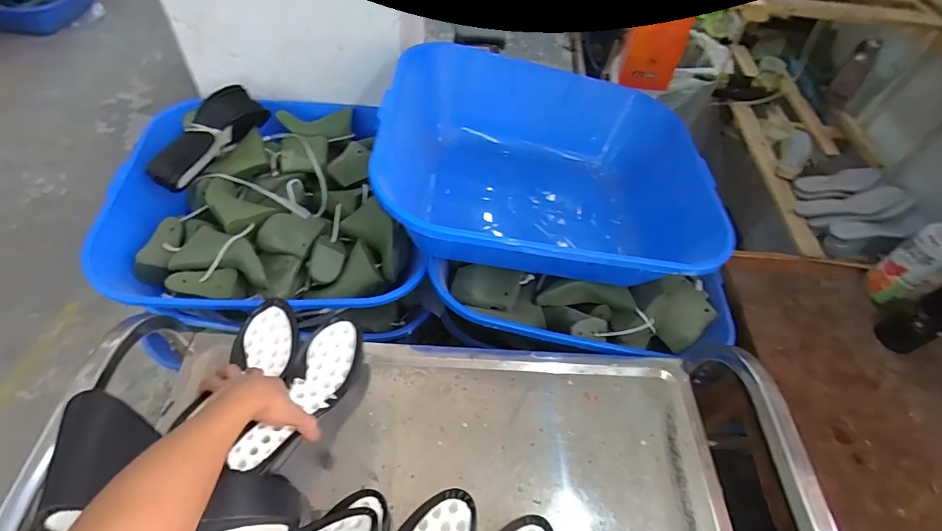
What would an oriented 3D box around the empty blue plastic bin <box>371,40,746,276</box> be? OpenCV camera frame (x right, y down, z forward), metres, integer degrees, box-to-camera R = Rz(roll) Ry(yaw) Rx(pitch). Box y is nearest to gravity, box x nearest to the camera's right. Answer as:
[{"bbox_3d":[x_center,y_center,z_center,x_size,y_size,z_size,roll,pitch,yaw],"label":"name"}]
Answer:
[{"bbox_3d":[0.155,-0.197,0.919,0.596,0.264,0.468,8,53,0],"label":"empty blue plastic bin"}]

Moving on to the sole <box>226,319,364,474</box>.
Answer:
[{"bbox_3d":[-0.223,0.172,0.613,0.082,0.070,0.234,16,34,6],"label":"sole"}]

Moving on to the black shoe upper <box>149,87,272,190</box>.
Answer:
[{"bbox_3d":[-0.544,-0.265,0.930,0.080,0.081,0.262,25,55,13],"label":"black shoe upper"}]

